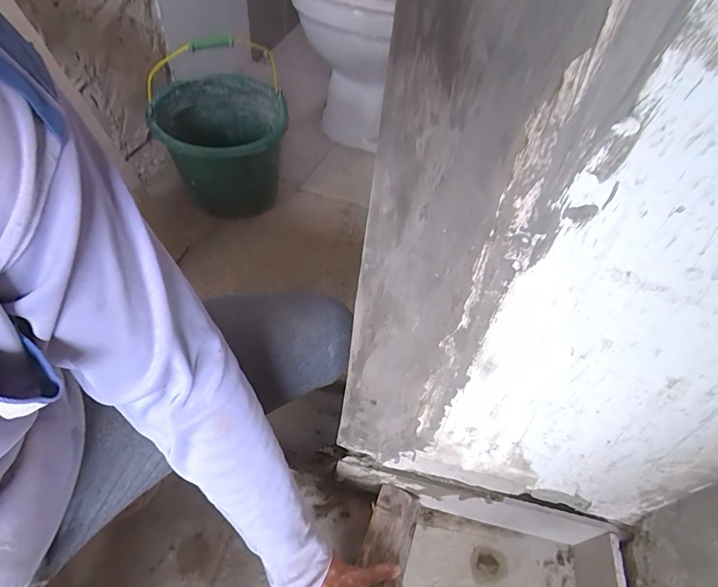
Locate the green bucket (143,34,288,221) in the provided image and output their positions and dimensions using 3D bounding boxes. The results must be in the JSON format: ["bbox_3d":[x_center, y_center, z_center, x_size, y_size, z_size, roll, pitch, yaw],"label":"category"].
[{"bbox_3d":[-0.301,-0.319,0.944,0.256,0.277,0.289,-2,49,-8],"label":"green bucket"}]

